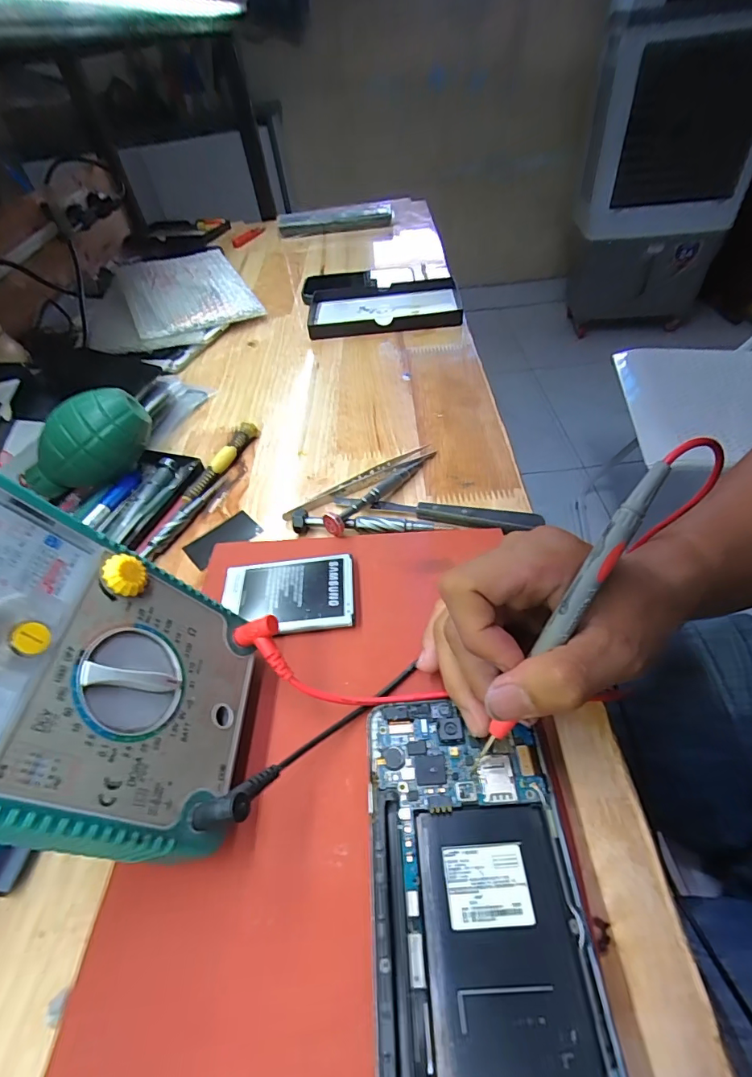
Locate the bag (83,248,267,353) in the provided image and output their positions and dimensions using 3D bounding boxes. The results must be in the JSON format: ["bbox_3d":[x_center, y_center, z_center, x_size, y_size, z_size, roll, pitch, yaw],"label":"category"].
[{"bbox_3d":[-0.267,-0.305,0.598,0.201,0.038,0.252,-24,50,-15],"label":"bag"}]

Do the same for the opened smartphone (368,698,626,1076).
[{"bbox_3d":[0.037,0.135,0.179,0.076,0.005,0.145,-5,48,2],"label":"opened smartphone"}]

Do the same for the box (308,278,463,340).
[{"bbox_3d":[0.011,-0.274,0.552,0.178,0.020,0.119,-5,48,2],"label":"box"}]

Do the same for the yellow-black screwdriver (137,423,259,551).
[{"bbox_3d":[-0.137,-0.044,0.366,0.012,0.015,0.148,14,51,18],"label":"yellow-black screwdriver"}]

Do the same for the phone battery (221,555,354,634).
[{"bbox_3d":[-0.054,0.034,0.282,0.080,0.008,0.050,-5,48,2],"label":"phone battery"}]

